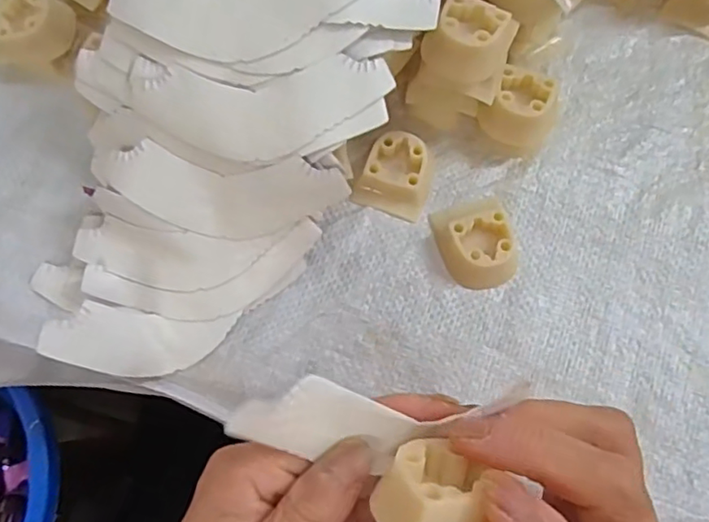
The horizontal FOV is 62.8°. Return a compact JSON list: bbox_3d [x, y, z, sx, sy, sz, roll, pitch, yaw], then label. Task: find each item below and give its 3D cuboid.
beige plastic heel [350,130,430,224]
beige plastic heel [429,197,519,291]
[{"bbox_3d":[0.022,-0.046,0.307,0.036,0.016,0.039,19,75,6],"label":"beige plastic heel"},{"bbox_3d":[0.062,-0.010,0.297,0.037,0.016,0.048,-10,74,-3],"label":"beige plastic heel"}]

